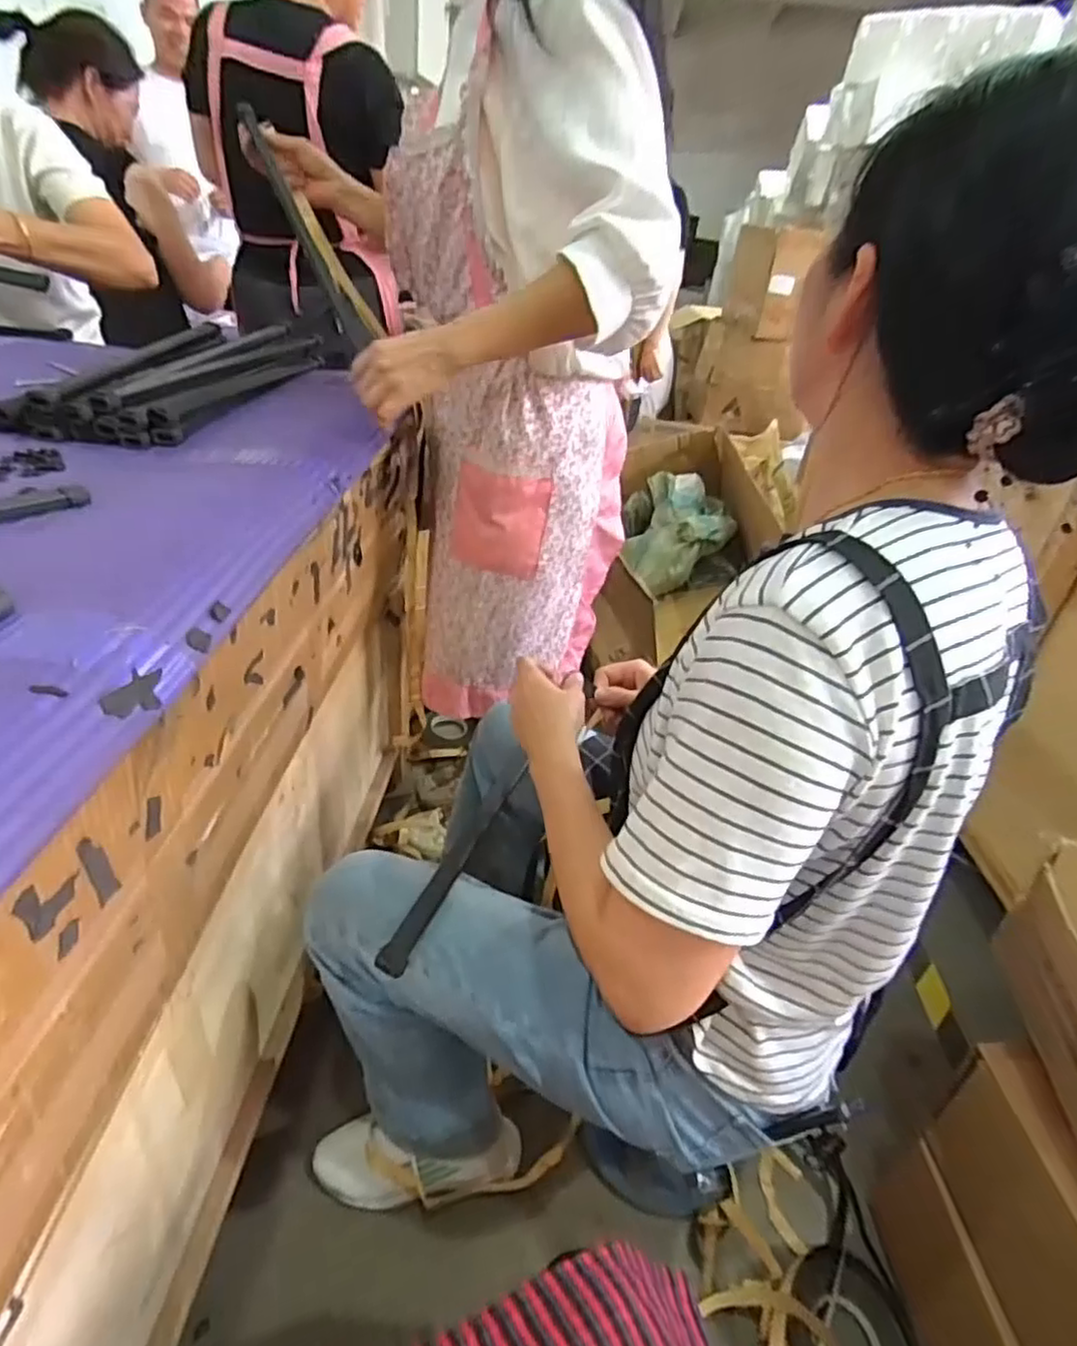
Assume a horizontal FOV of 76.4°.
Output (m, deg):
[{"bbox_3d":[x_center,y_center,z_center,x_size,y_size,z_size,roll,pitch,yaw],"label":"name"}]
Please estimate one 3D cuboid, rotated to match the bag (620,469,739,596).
[{"bbox_3d":[0.345,-0.346,1.685,0.246,0.195,0.312,17,34,16],"label":"bag"}]

